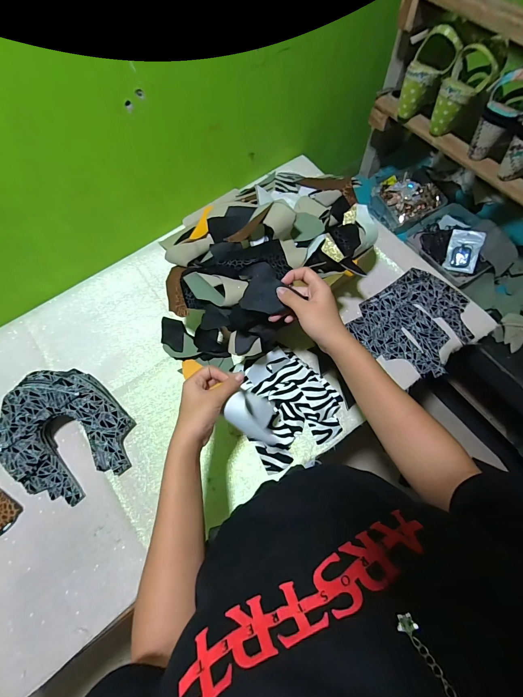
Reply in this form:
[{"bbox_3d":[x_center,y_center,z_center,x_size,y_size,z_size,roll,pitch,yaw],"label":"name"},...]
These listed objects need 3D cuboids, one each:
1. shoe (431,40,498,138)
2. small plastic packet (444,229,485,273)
[{"bbox_3d":[0.384,-0.490,0.586,0.078,0.128,0.062,31,71,11],"label":"shoe"},{"bbox_3d":[0.491,-0.236,0.741,0.068,0.011,0.099,15,102,24],"label":"small plastic packet"}]

